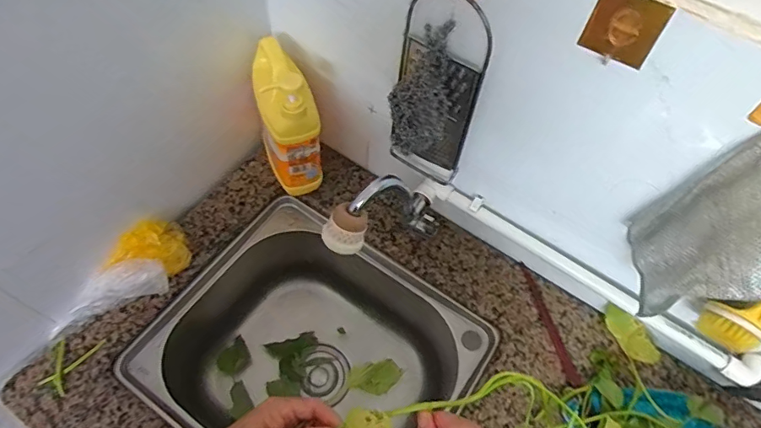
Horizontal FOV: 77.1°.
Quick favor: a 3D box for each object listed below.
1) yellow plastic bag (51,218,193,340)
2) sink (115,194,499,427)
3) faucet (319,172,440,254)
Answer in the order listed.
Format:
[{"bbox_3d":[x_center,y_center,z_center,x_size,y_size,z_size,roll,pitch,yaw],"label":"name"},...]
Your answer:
[{"bbox_3d":[-0.341,0.089,0.648,0.078,0.046,0.192,29,61,13],"label":"yellow plastic bag"},{"bbox_3d":[-0.096,0.228,0.737,0.406,0.179,0.362,32,62,14],"label":"sink"},{"bbox_3d":[0.016,-0.001,0.611,0.070,0.098,0.213,48,23,22],"label":"faucet"}]

